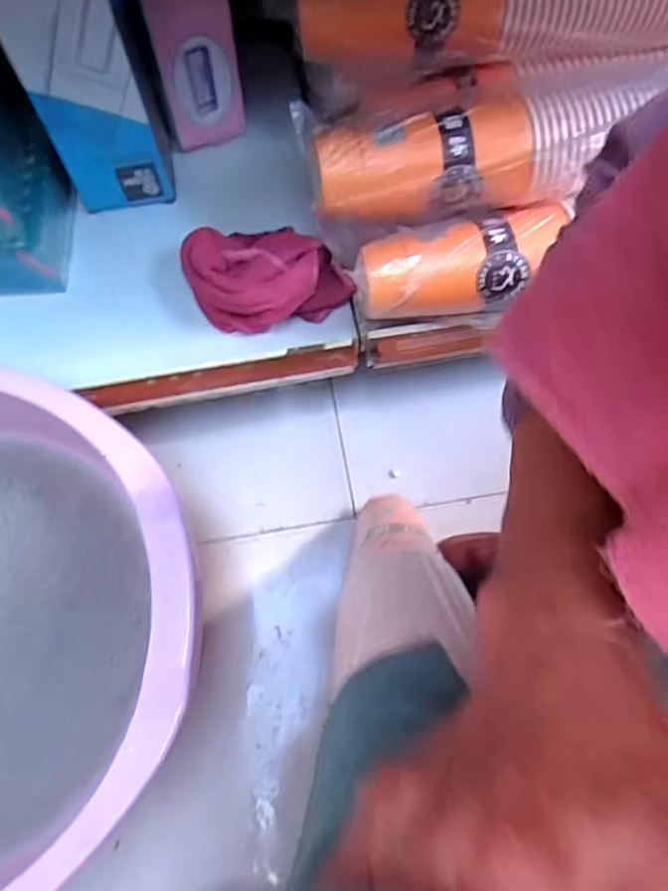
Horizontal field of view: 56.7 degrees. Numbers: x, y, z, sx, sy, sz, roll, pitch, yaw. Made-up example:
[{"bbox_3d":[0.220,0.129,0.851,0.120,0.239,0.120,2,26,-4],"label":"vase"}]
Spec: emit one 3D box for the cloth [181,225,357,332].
[{"bbox_3d":[-0.059,-0.146,0.535,0.126,0.049,0.093,-19,71,-7],"label":"cloth"}]

